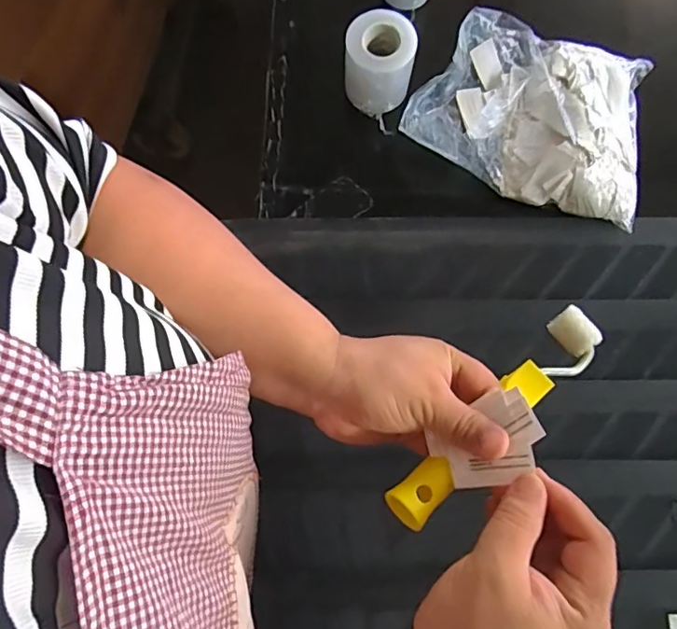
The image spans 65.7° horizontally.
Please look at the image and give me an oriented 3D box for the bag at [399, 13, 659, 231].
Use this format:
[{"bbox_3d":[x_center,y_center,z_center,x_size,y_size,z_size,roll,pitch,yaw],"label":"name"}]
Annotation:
[{"bbox_3d":[0.192,-0.197,0.498,0.226,0.047,0.175,25,76,6],"label":"bag"}]

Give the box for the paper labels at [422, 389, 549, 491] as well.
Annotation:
[{"bbox_3d":[0.088,0.076,0.310,0.063,0.010,0.045,-33,68,17],"label":"paper labels"}]

